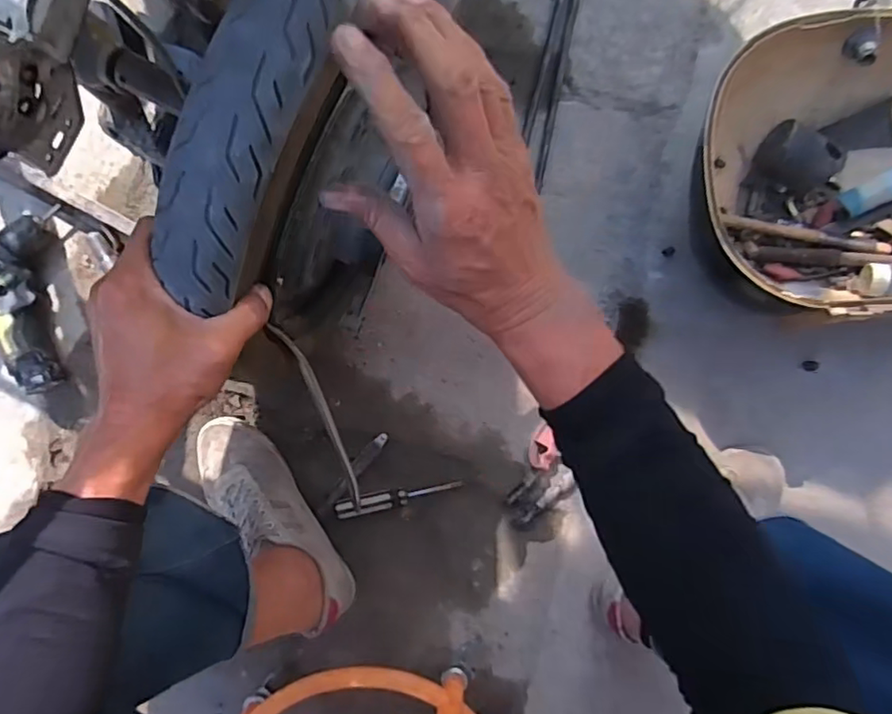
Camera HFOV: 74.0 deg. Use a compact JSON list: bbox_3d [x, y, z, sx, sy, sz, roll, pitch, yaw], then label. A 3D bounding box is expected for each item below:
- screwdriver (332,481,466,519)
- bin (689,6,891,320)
[{"bbox_3d":[-0.057,0.173,0.717,0.155,0.022,0.024,-9,89,1],"label":"screwdriver"},{"bbox_3d":[0.453,-0.191,0.641,0.397,0.191,0.327,3,88,0],"label":"bin"}]

